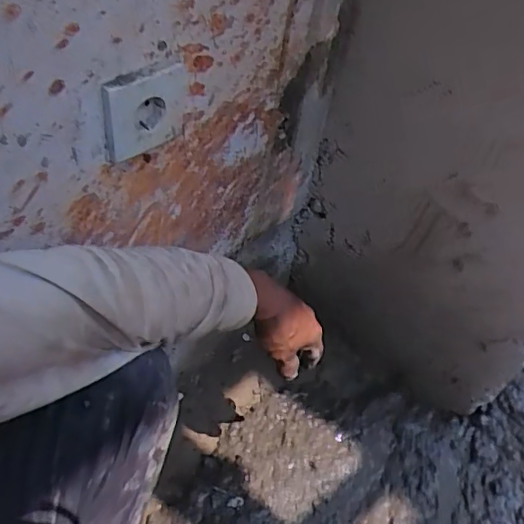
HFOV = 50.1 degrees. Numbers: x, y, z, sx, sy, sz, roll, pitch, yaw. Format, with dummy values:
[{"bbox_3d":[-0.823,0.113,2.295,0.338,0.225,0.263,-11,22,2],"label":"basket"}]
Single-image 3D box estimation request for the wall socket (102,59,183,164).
[{"bbox_3d":[-0.114,-0.149,0.558,0.091,0.094,0.010,-34,64,-29],"label":"wall socket"}]

